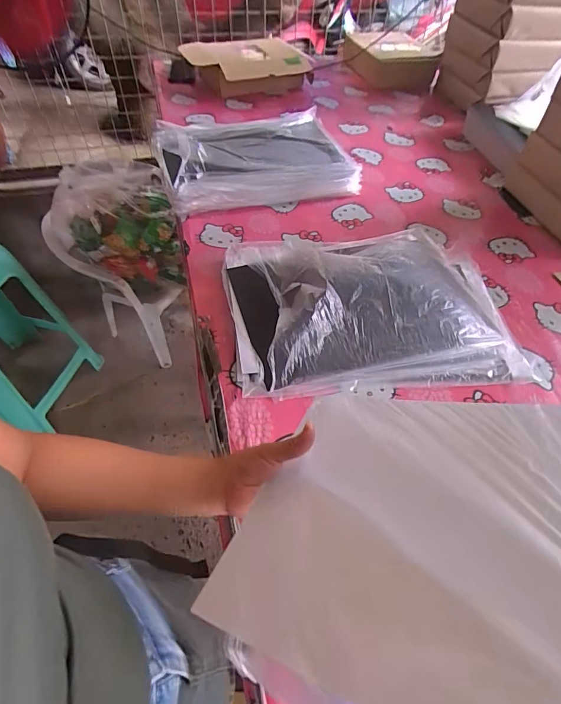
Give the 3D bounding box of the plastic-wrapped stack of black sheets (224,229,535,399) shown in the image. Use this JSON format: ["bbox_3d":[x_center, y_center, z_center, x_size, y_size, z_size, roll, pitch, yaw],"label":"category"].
[{"bbox_3d":[0.132,-0.095,0.615,0.427,0.081,0.316,-3,52,-5],"label":"plastic-wrapped stack of black sheets"}]

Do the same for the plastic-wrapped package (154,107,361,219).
[{"bbox_3d":[-0.062,-0.429,0.876,0.394,0.065,0.306,-12,54,-12],"label":"plastic-wrapped package"}]

